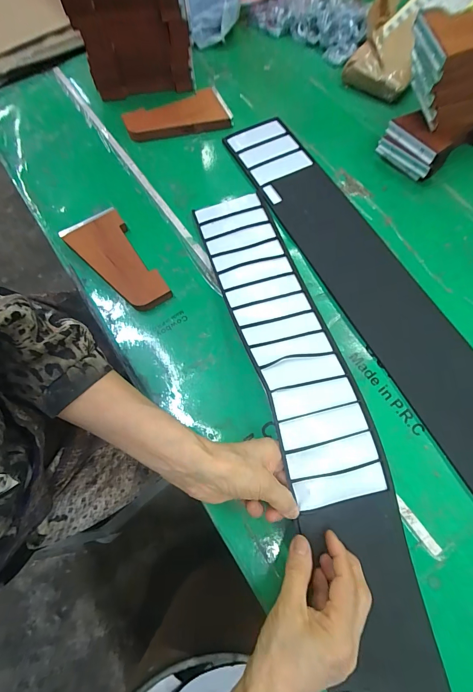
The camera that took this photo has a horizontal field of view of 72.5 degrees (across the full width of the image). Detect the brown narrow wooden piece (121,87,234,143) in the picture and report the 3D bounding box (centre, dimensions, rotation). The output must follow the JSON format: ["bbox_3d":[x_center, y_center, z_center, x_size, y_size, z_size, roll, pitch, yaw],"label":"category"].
[{"bbox_3d":[-0.090,-0.351,0.491,0.156,0.026,0.059,-13,70,-3],"label":"brown narrow wooden piece"}]

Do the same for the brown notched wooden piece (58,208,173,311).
[{"bbox_3d":[-0.152,-0.105,0.407,0.070,0.020,0.156,-34,72,-10],"label":"brown notched wooden piece"}]

